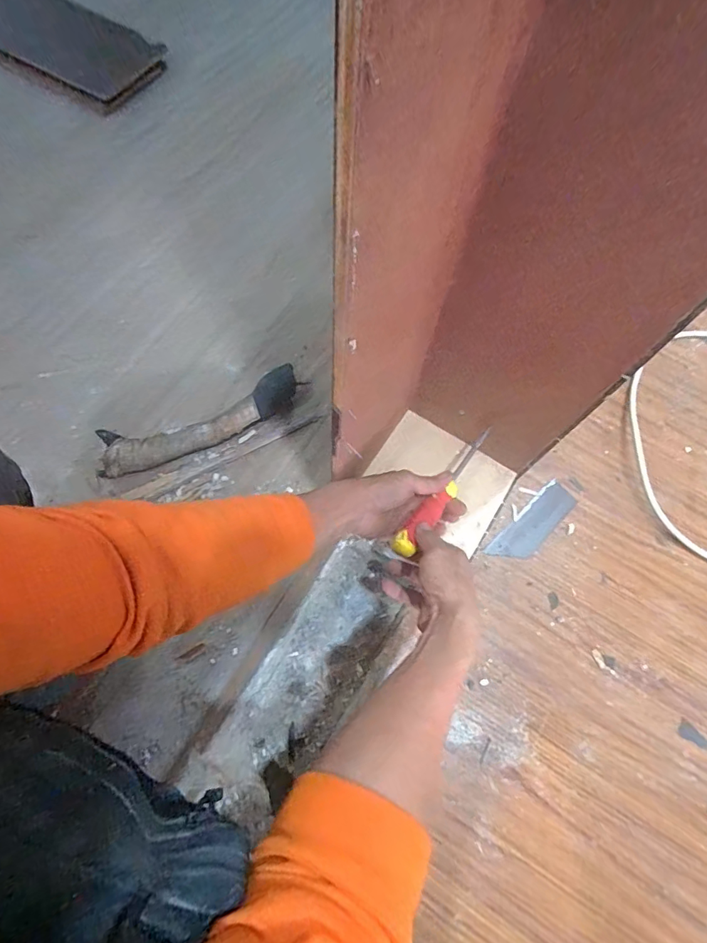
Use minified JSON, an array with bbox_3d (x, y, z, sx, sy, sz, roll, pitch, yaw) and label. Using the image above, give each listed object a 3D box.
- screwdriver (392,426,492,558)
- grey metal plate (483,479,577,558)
[{"bbox_3d":[0.113,0.021,0.558,0.025,0.024,0.204,37,68,12],"label":"screwdriver"},{"bbox_3d":[0.264,0.079,0.673,0.158,0.004,0.050,-40,75,-15],"label":"grey metal plate"}]

